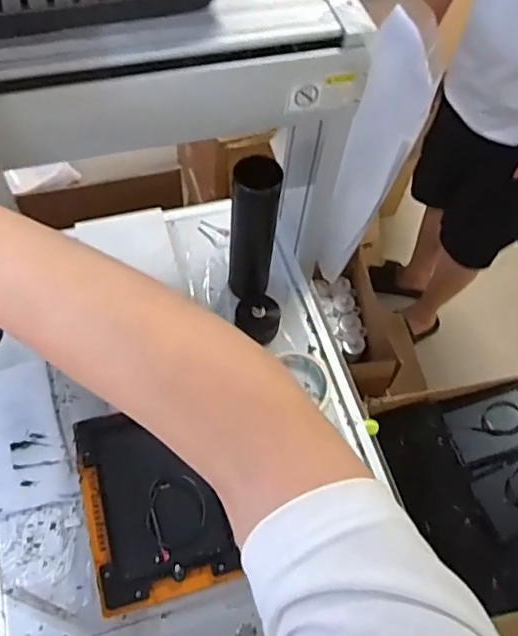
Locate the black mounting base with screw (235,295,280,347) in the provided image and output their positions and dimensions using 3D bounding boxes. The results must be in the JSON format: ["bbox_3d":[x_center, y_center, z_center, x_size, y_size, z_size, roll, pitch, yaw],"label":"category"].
[{"bbox_3d":[0.001,0.000,0.739,0.059,0.054,0.065,17,60,6],"label":"black mounting base with screw"}]

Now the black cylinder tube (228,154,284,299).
[{"bbox_3d":[-0.008,-0.090,0.686,0.056,0.195,0.048,6,60,-1],"label":"black cylinder tube"}]

